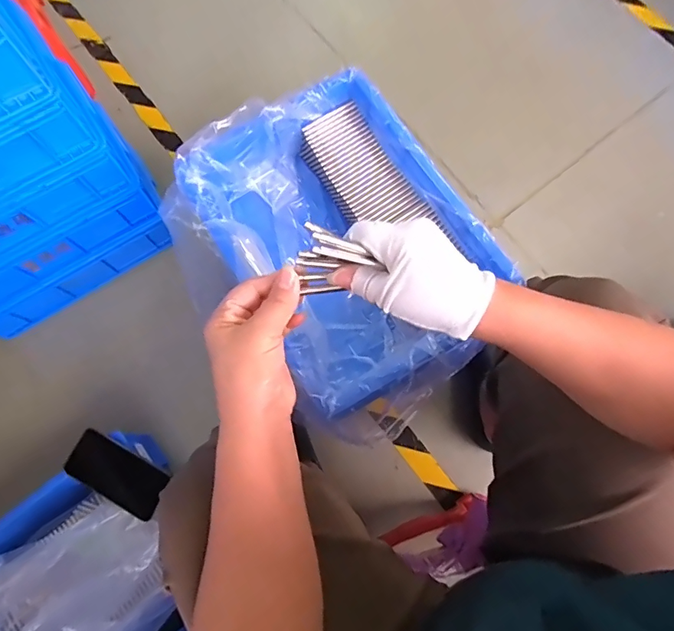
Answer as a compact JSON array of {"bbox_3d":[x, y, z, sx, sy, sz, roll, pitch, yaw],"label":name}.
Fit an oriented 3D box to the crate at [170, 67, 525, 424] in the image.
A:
[{"bbox_3d":[0.006,-0.102,0.645,0.328,0.123,0.433,-33,77,-8],"label":"crate"}]

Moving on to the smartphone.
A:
[{"bbox_3d":[-0.340,0.243,0.698,0.158,0.014,0.076,27,77,8],"label":"smartphone"}]

